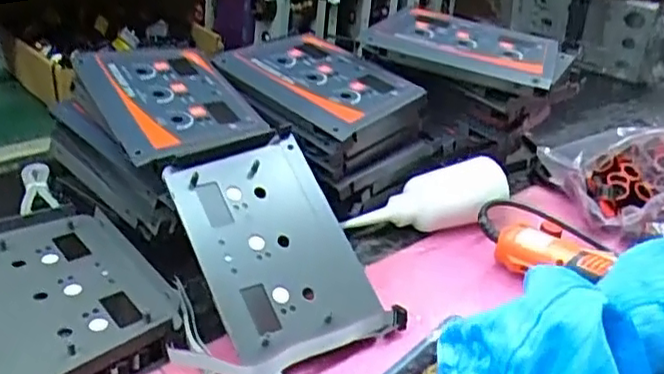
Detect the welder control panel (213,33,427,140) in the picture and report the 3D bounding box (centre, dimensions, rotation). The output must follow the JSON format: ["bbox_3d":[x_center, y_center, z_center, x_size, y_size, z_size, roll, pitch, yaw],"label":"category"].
[{"bbox_3d":[-0.017,-0.104,0.615,0.181,0.033,0.118,28,36,31],"label":"welder control panel"}]

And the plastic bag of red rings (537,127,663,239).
[{"bbox_3d":[0.333,-0.012,0.670,0.214,0.078,0.145,-1,31,-14],"label":"plastic bag of red rings"}]

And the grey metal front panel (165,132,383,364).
[{"bbox_3d":[-0.046,0.041,0.507,0.121,0.011,0.165,-14,66,-30],"label":"grey metal front panel"}]

